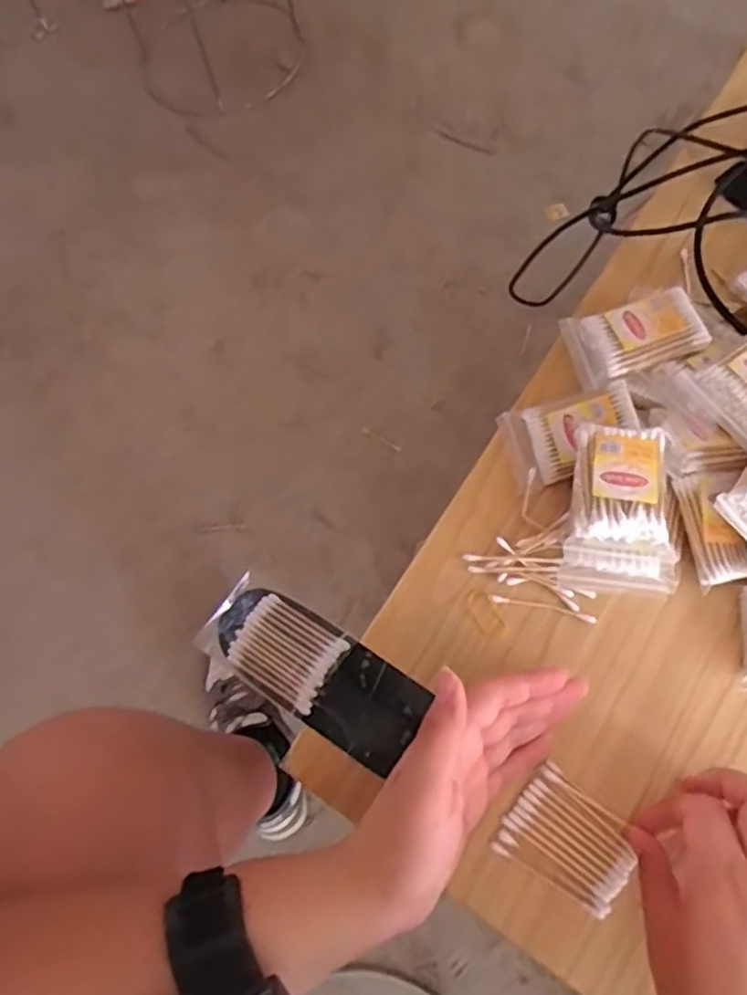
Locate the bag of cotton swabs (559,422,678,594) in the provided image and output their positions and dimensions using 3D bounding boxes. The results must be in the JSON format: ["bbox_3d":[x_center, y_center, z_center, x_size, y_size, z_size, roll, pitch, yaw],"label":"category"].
[{"bbox_3d":[0.162,0.006,0.437,0.071,0.032,0.103,2,70,6],"label":"bag of cotton swabs"}]

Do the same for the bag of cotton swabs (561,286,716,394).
[{"bbox_3d":[0.188,-0.117,0.485,0.088,0.010,0.062,-18,66,12],"label":"bag of cotton swabs"}]

